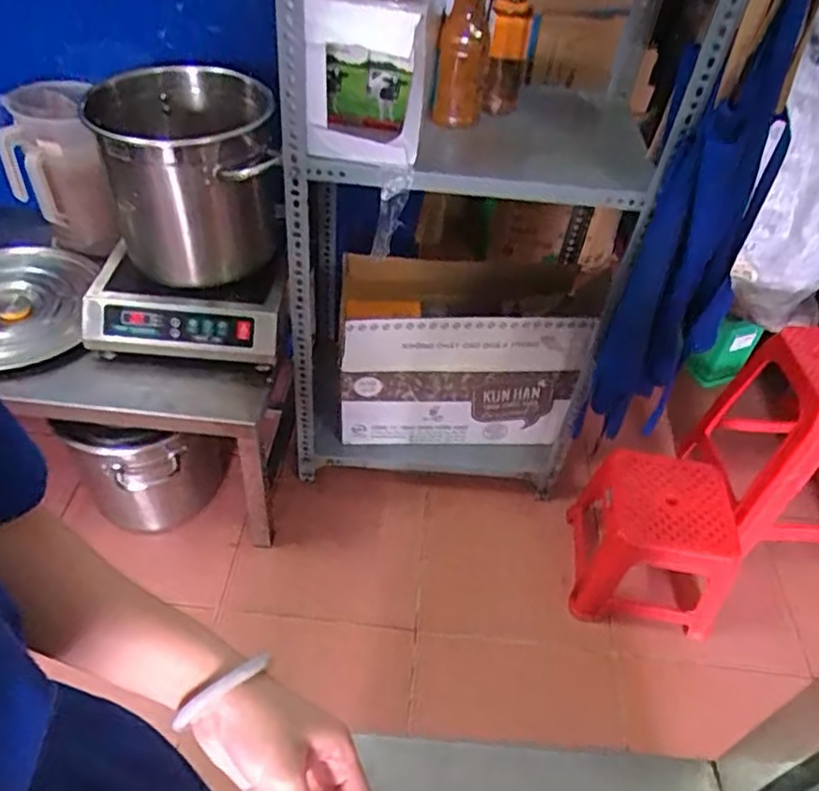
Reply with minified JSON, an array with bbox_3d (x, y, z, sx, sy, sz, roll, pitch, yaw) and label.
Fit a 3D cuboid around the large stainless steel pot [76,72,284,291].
[{"bbox_3d":[-0.395,-0.414,1.249,0.288,0.281,0.329,-3,46,-8],"label":"large stainless steel pot"}]

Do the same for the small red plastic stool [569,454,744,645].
[{"bbox_3d":[0.485,0.286,1.377,0.263,0.252,0.281,7,45,1],"label":"small red plastic stool"}]

